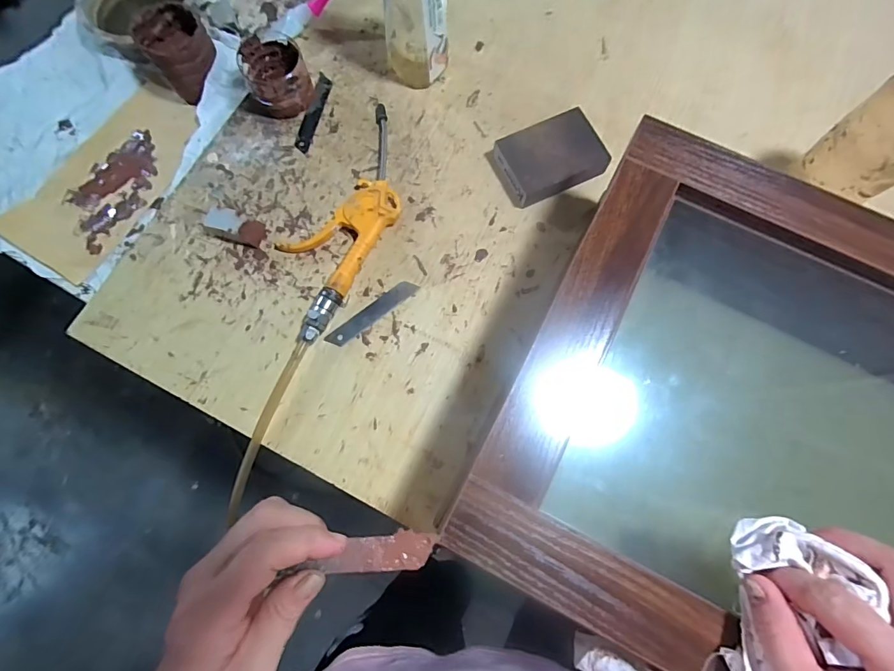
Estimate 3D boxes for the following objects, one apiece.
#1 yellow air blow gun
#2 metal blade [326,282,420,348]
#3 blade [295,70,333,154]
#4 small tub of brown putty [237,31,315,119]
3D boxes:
[{"bbox_3d":[-0.098,-0.119,0.441,0.085,0.022,0.249,29,78,6],"label":"yellow air blow gun"},{"bbox_3d":[-0.072,-0.022,0.431,0.097,0.004,0.018,-38,80,-9],"label":"metal blade"},{"bbox_3d":[-0.146,-0.243,0.484,0.018,0.005,0.095,15,80,2],"label":"blade"},{"bbox_3d":[-0.180,-0.275,0.469,0.063,0.048,0.073,-26,78,-6],"label":"small tub of brown putty"}]

